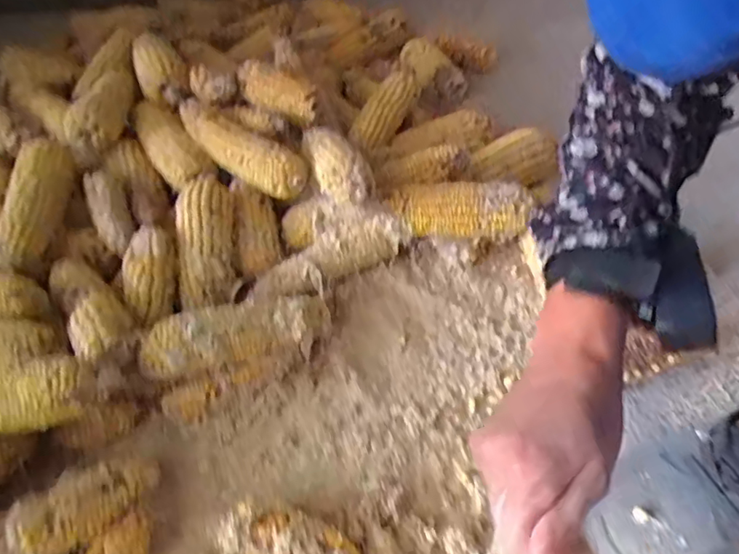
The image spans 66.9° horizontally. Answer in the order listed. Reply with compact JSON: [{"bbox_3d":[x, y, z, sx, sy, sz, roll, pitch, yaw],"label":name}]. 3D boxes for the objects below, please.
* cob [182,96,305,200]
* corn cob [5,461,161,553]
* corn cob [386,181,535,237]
[{"bbox_3d":[-0.144,-0.146,0.631,0.171,0.050,0.054,31,56,30],"label":"cob"},{"bbox_3d":[-0.206,0.166,0.420,0.042,0.035,0.112,32,26,27],"label":"corn cob"},{"bbox_3d":[0.095,-0.072,0.589,0.141,0.048,0.042,-4,46,1],"label":"corn cob"}]

